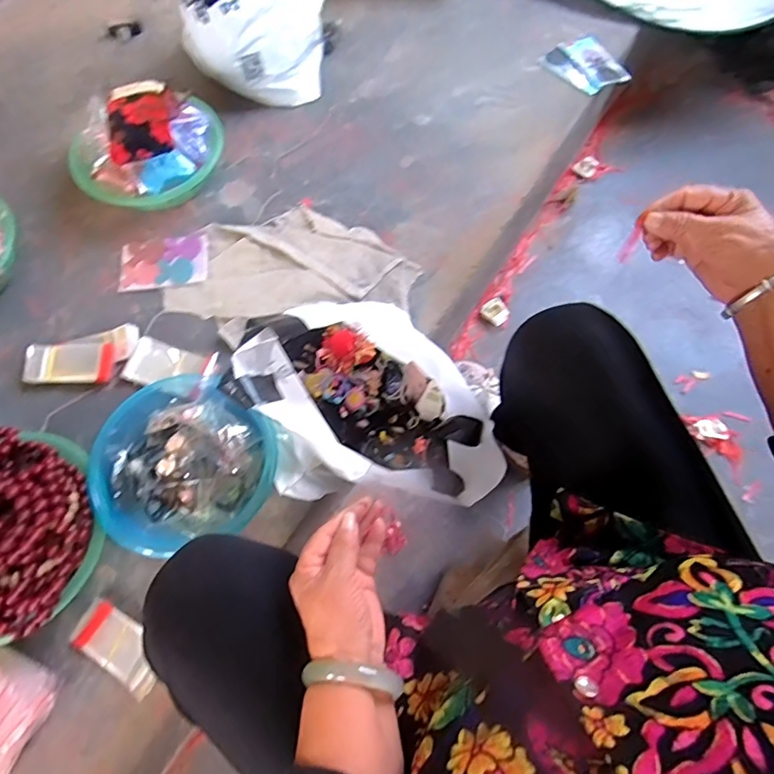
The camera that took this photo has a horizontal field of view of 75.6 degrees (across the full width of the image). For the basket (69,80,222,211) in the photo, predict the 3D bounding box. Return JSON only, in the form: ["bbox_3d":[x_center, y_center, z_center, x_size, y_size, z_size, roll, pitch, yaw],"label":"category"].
[{"bbox_3d":[-0.391,-0.387,0.810,0.235,0.149,0.201,-10,68,-3],"label":"basket"}]

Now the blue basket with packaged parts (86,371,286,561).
[{"bbox_3d":[-0.261,0.093,0.642,0.216,0.070,0.214,0,68,1],"label":"blue basket with packaged parts"}]

